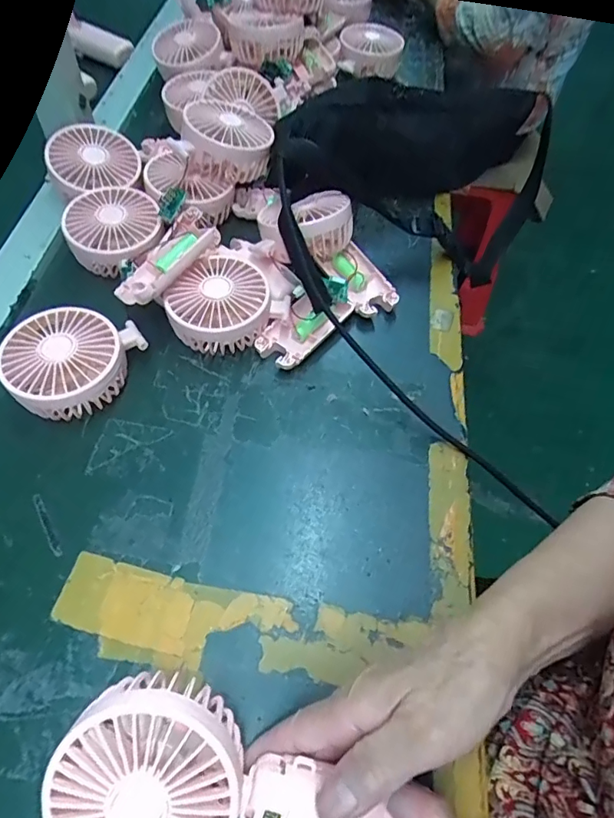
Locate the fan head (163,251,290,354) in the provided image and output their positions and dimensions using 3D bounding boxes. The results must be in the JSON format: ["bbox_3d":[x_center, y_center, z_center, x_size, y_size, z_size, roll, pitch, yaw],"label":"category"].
[{"bbox_3d":[-0.073,-0.086,0.418,0.082,0.046,0.085,2,58,-3],"label":"fan head"}]

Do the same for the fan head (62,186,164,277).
[{"bbox_3d":[-0.177,-0.163,0.456,0.084,0.040,0.091,-14,60,-13],"label":"fan head"}]

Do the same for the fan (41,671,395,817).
[{"bbox_3d":[-0.032,0.174,0.226,0.163,0.045,0.079,5,58,-1],"label":"fan"}]

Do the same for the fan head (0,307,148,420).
[{"bbox_3d":[-0.183,-0.037,0.382,0.086,0.042,0.097,21,59,9],"label":"fan head"}]

